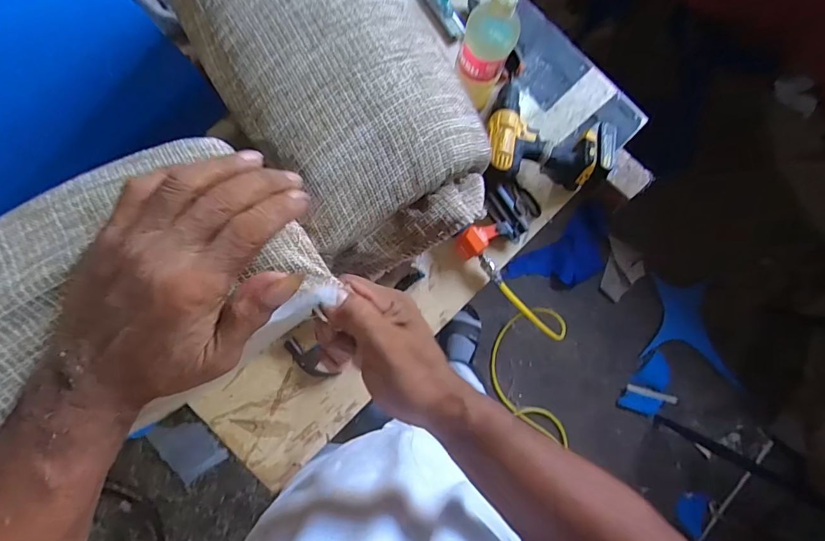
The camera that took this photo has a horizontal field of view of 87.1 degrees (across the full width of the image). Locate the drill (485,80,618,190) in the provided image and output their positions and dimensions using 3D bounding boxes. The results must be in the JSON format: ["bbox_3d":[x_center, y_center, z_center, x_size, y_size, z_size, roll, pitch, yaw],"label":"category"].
[{"bbox_3d":[0.241,-0.244,0.778,0.223,0.071,0.206,4,84,-4],"label":"drill"}]

